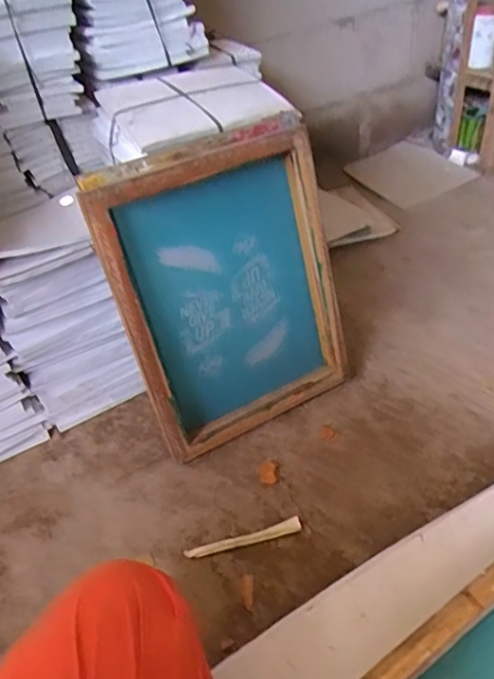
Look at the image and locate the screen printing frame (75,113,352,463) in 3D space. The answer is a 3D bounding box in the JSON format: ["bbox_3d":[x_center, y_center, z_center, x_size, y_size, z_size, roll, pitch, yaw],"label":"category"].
[{"bbox_3d":[-0.023,-0.070,0.873,0.363,0.478,0.059,-24,30,-19],"label":"screen printing frame"}]

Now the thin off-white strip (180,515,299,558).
[{"bbox_3d":[-0.004,0.290,0.778,0.169,0.009,0.023,-16,41,-10],"label":"thin off-white strip"}]

